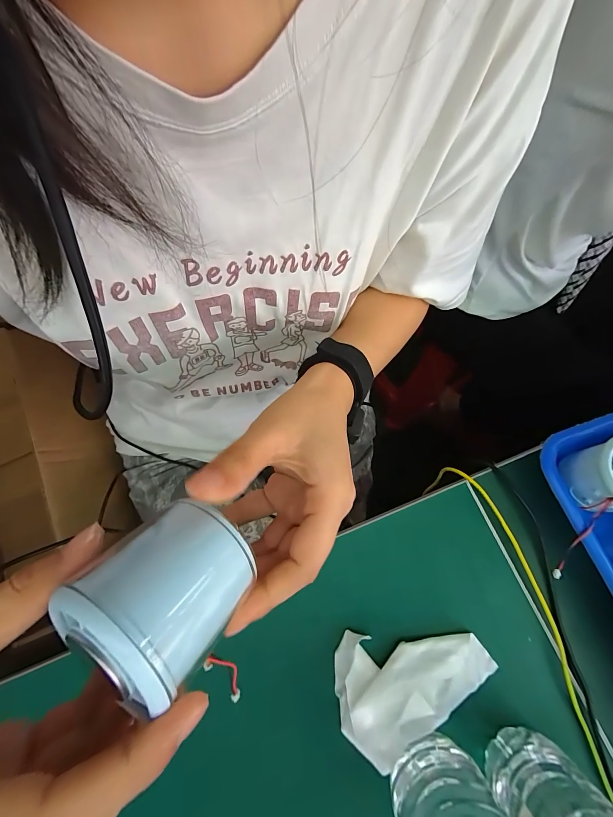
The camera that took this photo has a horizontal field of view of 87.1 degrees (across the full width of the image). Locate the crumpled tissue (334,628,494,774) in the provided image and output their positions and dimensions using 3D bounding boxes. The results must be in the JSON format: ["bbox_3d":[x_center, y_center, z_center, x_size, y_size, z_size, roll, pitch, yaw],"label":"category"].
[{"bbox_3d":[0.081,0.210,0.233,0.115,0.019,0.076,0,75,1],"label":"crumpled tissue"}]

